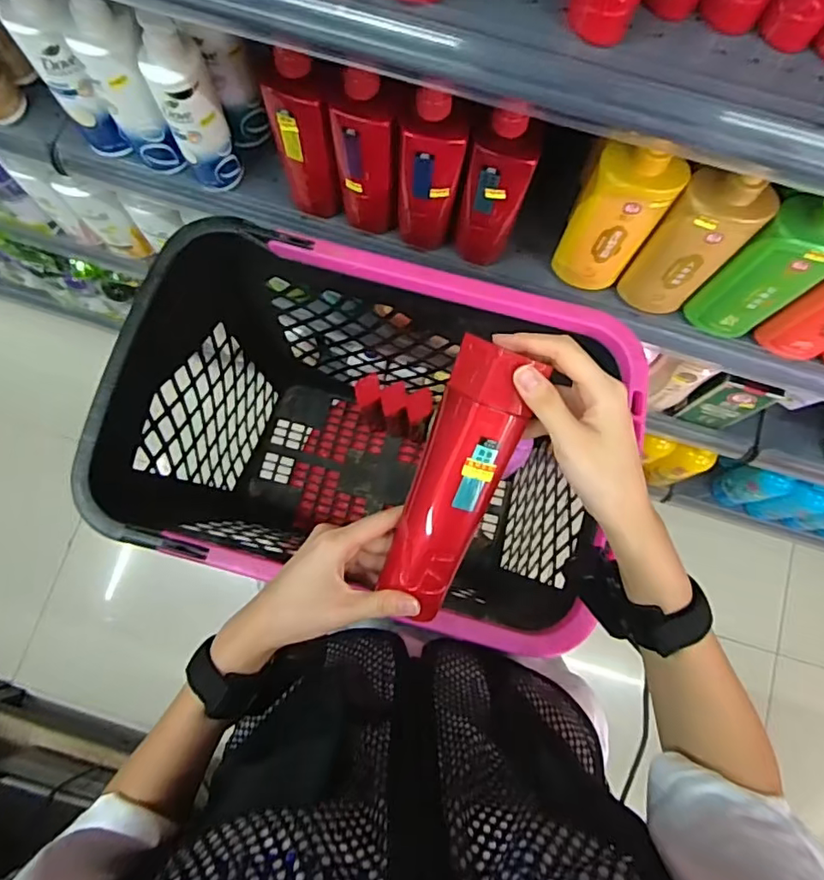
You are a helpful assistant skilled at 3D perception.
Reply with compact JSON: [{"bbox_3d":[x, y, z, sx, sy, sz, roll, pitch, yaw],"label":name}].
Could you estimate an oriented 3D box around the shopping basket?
[{"bbox_3d":[-0.049,0.019,0.809,0.544,0.459,0.375,15,79,4],"label":"shopping basket"}]

